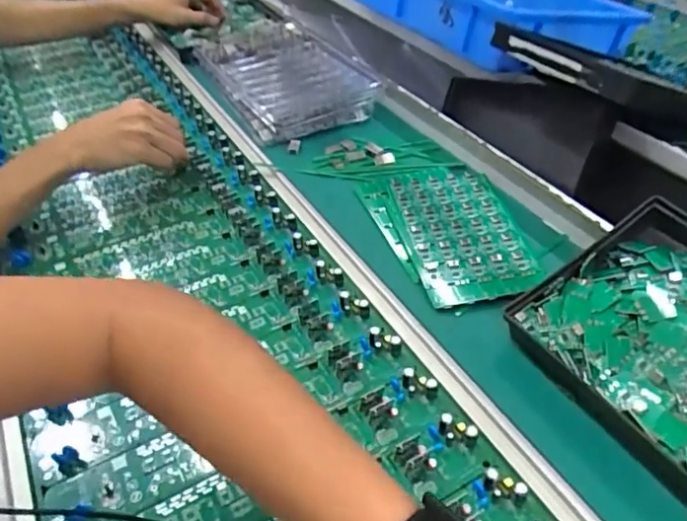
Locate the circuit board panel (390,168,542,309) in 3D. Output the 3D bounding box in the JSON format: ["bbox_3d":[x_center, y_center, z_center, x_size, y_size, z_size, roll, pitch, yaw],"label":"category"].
[{"bbox_3d":[0.112,-0.035,0.558,0.104,0.010,0.200,-8,44,-5],"label":"circuit board panel"}]

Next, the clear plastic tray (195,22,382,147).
[{"bbox_3d":[-0.087,-0.264,0.798,0.173,0.037,0.294,-20,44,-19],"label":"clear plastic tray"}]

